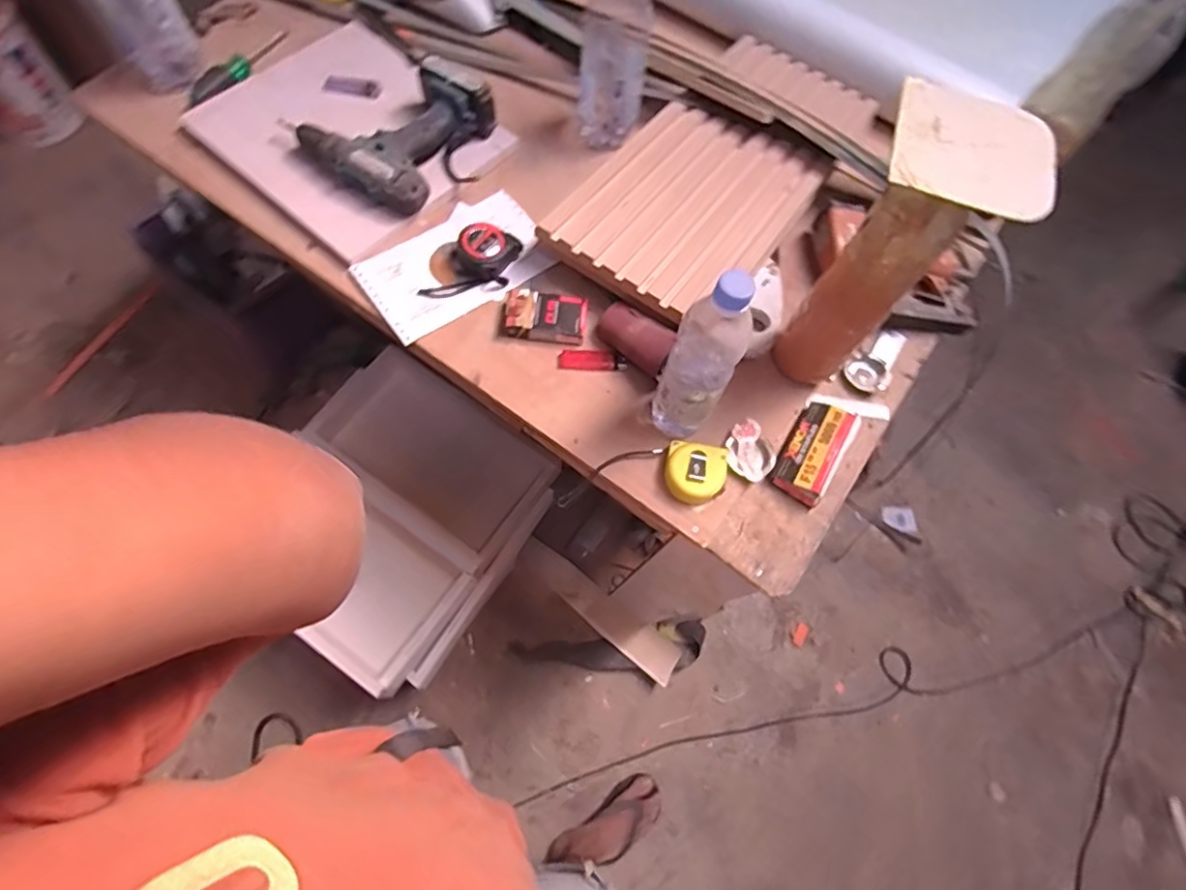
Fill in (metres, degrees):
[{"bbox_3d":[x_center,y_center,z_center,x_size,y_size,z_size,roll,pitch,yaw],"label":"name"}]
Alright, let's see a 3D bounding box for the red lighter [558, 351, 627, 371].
[{"bbox_3d":[-0.001,-0.103,0.713,0.080,0.010,0.024,5,66,-4],"label":"red lighter"}]

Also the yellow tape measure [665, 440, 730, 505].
[{"bbox_3d":[0.113,0.034,0.654,0.067,0.046,0.064,14,66,0],"label":"yellow tape measure"}]

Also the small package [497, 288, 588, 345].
[{"bbox_3d":[-0.061,-0.156,0.724,0.105,0.031,0.056,7,66,-3],"label":"small package"}]

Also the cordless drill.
[{"bbox_3d":[-0.254,-0.418,0.770,0.190,0.089,0.207,35,68,10],"label":"cordless drill"}]

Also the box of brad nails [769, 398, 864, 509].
[{"bbox_3d":[0.261,0.005,0.689,0.062,0.027,0.126,33,67,9],"label":"box of brad nails"}]

